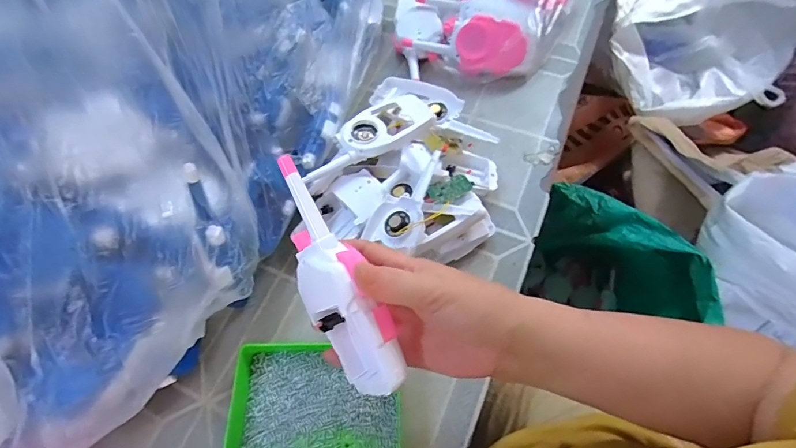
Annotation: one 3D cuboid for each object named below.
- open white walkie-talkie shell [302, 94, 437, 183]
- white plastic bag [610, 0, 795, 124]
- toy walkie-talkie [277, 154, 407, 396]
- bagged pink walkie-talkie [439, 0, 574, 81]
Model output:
[{"bbox_3d":[-0.033,-0.093,0.436,0.157,0.017,0.057,-37,68,-15],"label":"open white walkie-talkie shell"},{"bbox_3d":[0.631,-0.380,0.857,0.374,0.143,0.331,24,67,16],"label":"white plastic bag"},{"bbox_3d":[-0.046,0.036,0.272,0.044,0.049,0.164,-24,88,-10],"label":"toy walkie-talkie"},{"bbox_3d":[0.136,-0.280,0.526,0.170,0.091,0.181,16,65,10],"label":"bagged pink walkie-talkie"}]

